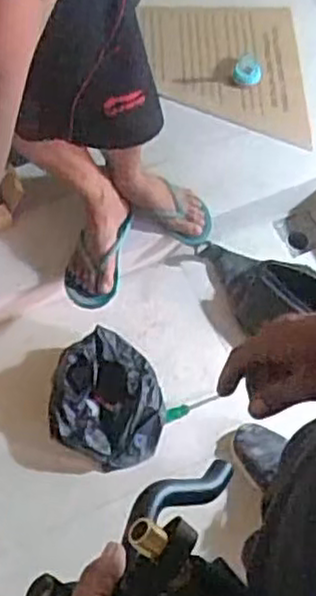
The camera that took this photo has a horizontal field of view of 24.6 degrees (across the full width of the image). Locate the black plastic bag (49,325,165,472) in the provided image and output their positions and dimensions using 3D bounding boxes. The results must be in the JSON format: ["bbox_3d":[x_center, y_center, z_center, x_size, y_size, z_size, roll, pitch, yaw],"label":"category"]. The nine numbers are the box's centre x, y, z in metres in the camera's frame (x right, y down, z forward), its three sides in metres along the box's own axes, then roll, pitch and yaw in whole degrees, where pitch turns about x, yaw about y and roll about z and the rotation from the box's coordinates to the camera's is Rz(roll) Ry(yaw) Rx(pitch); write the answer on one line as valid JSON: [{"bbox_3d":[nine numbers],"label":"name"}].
[{"bbox_3d":[-0.101,0.198,1.464,0.224,0.080,0.272,3,65,0],"label":"black plastic bag"}]

